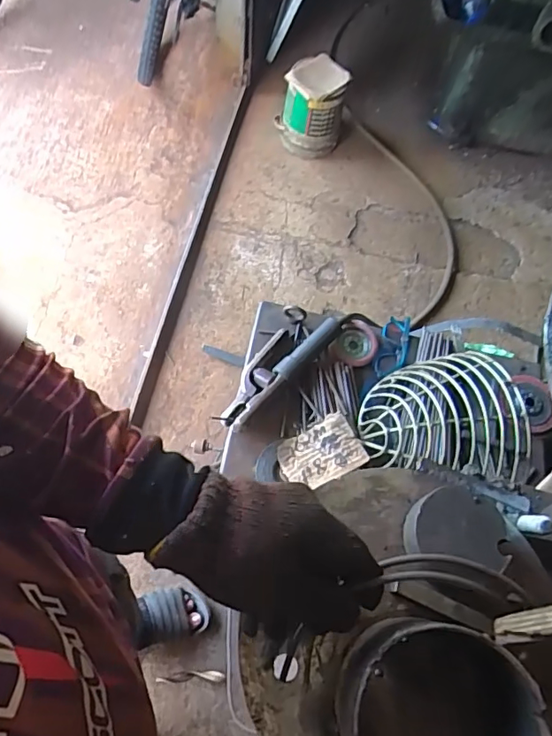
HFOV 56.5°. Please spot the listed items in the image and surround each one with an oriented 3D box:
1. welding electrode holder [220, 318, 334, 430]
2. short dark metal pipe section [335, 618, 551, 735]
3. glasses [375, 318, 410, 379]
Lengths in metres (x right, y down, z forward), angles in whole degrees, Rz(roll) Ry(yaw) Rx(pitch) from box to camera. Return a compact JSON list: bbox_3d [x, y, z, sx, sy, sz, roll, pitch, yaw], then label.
[{"bbox_3d":[-0.005,-0.001,0.802,0.065,0.041,0.234,38,69,11],"label":"welding electrode holder"},{"bbox_3d":[0.100,0.233,0.332,0.106,0.089,0.120,9,66,-1],"label":"short dark metal pipe section"},{"bbox_3d":[0.194,-0.034,0.852,0.044,0.030,0.125,17,66,2],"label":"glasses"}]

